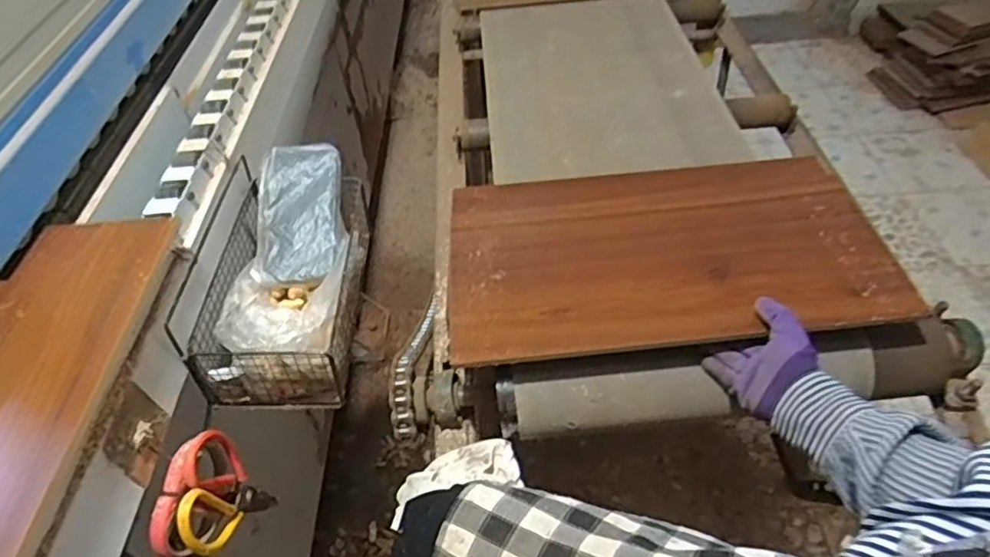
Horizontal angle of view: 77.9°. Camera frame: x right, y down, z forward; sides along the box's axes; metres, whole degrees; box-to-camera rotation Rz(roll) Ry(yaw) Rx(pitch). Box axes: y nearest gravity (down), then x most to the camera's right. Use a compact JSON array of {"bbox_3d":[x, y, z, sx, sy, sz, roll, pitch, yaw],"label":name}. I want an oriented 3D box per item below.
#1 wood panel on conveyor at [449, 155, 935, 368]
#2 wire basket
[{"bbox_3d":[0.201,-0.042,0.751,0.503,0.025,0.313,-5,48,0],"label":"wood panel on conveyor"},{"bbox_3d":[-0.222,-0.011,0.668,0.131,0.117,0.279,-4,48,1],"label":"wire basket"}]

